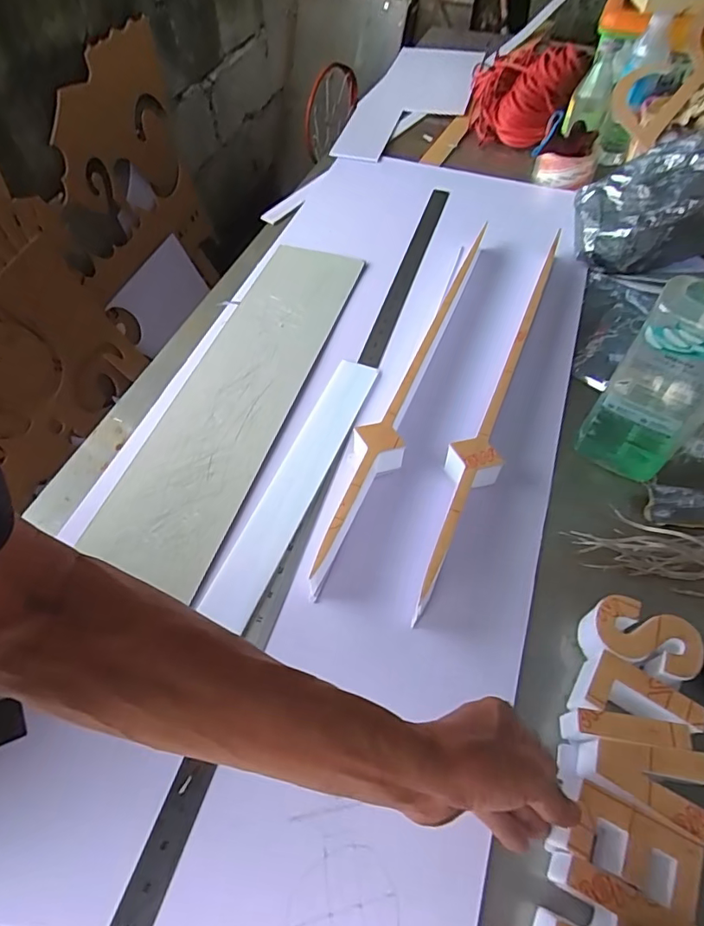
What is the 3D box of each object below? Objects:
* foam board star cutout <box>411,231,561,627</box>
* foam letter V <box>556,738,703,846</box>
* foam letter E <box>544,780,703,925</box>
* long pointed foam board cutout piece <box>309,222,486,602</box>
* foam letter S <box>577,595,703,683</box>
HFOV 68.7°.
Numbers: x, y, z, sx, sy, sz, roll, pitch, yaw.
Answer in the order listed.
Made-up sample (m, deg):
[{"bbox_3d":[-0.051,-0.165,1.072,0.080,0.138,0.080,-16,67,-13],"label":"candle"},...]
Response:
[{"bbox_3d":[0.166,-0.072,0.592,0.056,0.047,0.530,20,59,13],"label":"foam board star cutout"},{"bbox_3d":[0.212,0.238,0.390,0.097,0.043,0.057,15,58,10],"label":"foam letter V"},{"bbox_3d":[0.191,0.272,0.368,0.085,0.048,0.047,25,60,16],"label":"foam letter E"},{"bbox_3d":[0.065,-0.088,0.604,0.054,0.051,0.527,20,59,13],"label":"long pointed foam board cutout piece"},{"bbox_3d":[0.246,0.157,0.449,0.088,0.052,0.056,19,58,12],"label":"foam letter S"}]

